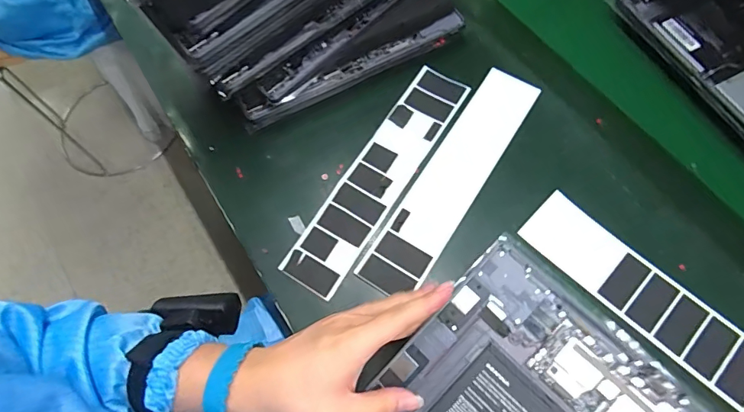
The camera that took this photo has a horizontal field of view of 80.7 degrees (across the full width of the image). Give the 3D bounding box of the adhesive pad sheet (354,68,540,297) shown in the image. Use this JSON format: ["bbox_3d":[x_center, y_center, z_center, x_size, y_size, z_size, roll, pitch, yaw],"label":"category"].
[{"bbox_3d":[0.081,-0.030,0.436,0.056,0.004,0.267,31,73,14],"label":"adhesive pad sheet"}]

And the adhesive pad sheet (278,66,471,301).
[{"bbox_3d":[0.009,-0.034,0.444,0.056,0.005,0.268,30,72,15],"label":"adhesive pad sheet"}]

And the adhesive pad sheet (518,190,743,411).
[{"bbox_3d":[0.252,0.092,0.374,0.055,0.007,0.267,-44,72,-12],"label":"adhesive pad sheet"}]

